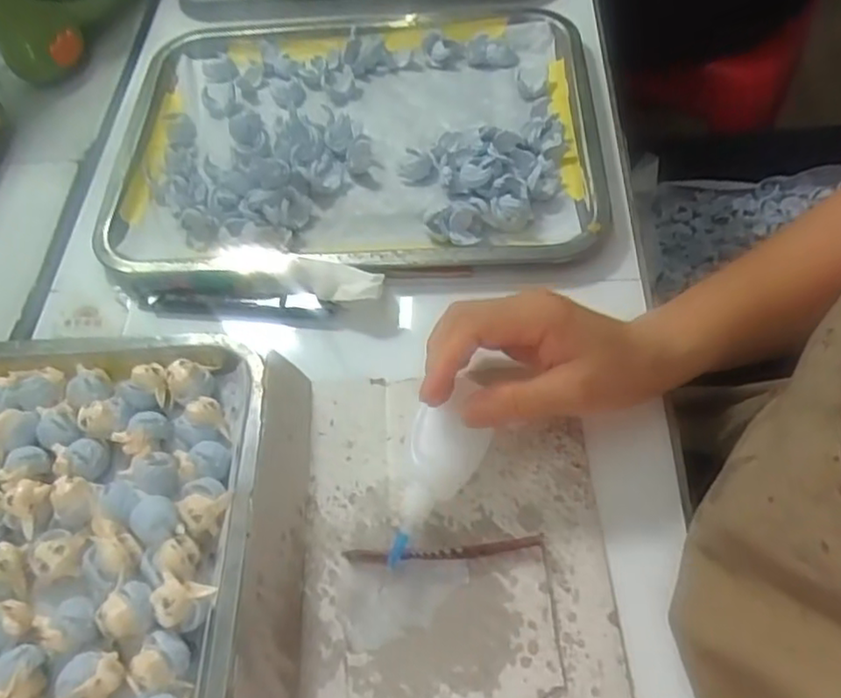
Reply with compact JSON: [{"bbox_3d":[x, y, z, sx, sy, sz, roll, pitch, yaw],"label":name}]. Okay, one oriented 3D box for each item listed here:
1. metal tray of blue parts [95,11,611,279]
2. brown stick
[{"bbox_3d":[-0.052,-0.165,0.493,0.344,0.024,0.260,-1,59,4],"label":"metal tray of blue parts"},{"bbox_3d":[0.011,0.103,0.339,0.100,0.010,0.008,-5,59,2],"label":"brown stick"}]

